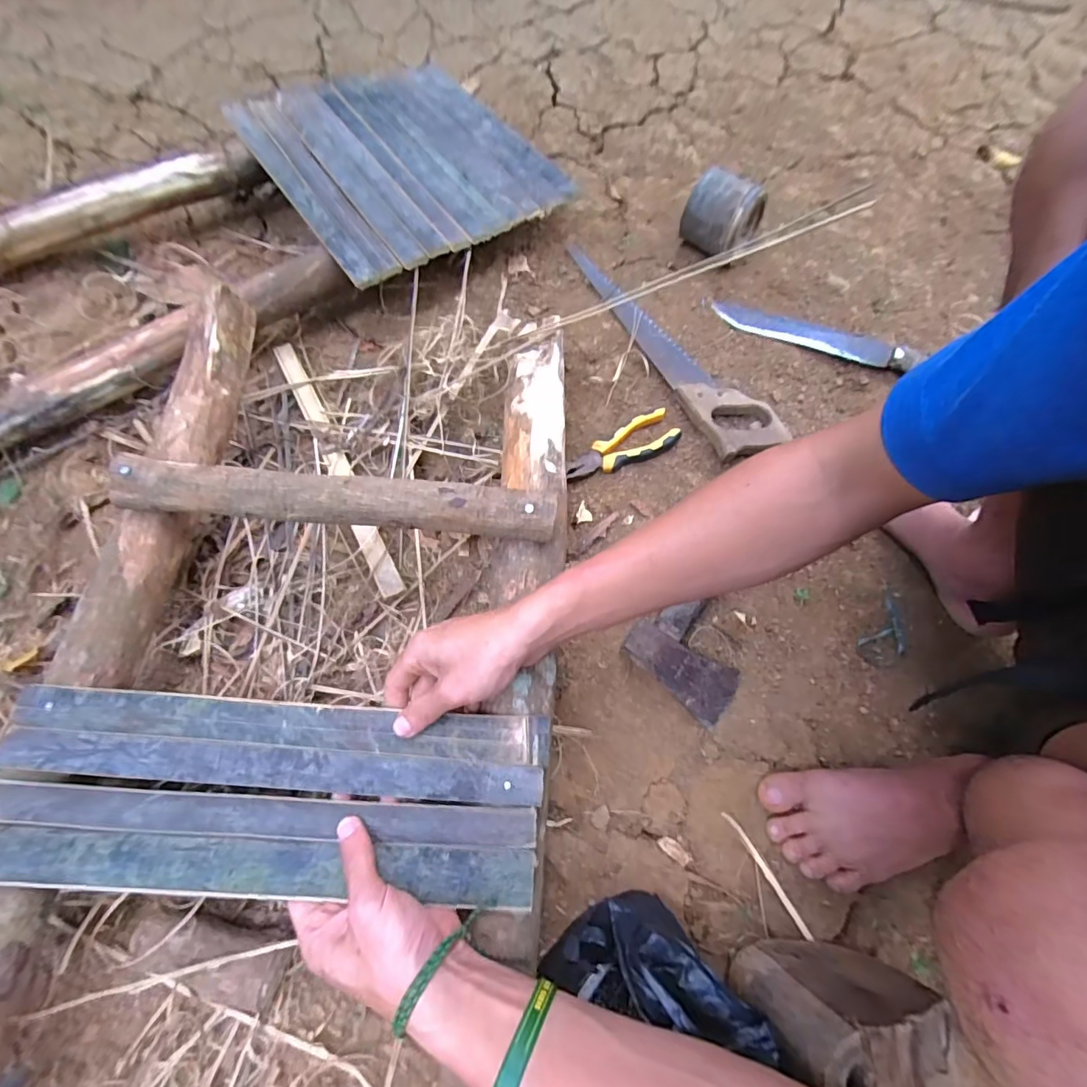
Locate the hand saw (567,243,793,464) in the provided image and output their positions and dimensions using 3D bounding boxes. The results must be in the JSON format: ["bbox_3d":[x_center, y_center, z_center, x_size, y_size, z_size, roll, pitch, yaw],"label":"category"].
[{"bbox_3d":[0.171,-0.278,0.676,0.094,0.025,0.403,-26,71,-12],"label":"hand saw"}]

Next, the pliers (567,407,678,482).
[{"bbox_3d":[0.093,-0.121,0.612,0.142,0.020,0.052,-19,69,-9],"label":"pliers"}]

